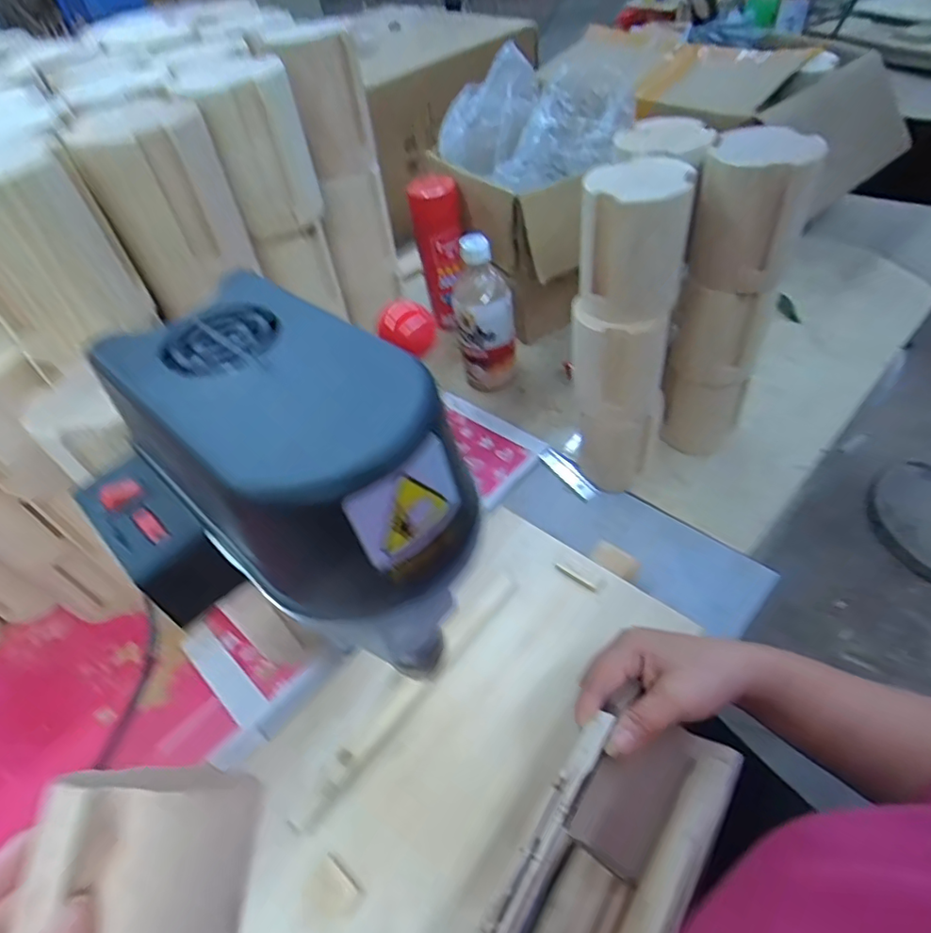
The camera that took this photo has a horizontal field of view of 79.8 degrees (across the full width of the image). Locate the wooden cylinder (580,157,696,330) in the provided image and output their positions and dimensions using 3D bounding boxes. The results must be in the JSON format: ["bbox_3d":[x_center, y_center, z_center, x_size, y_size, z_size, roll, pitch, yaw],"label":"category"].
[{"bbox_3d":[0.131,-0.175,0.438,0.073,0.097,0.073,8,49,14],"label":"wooden cylinder"}]

